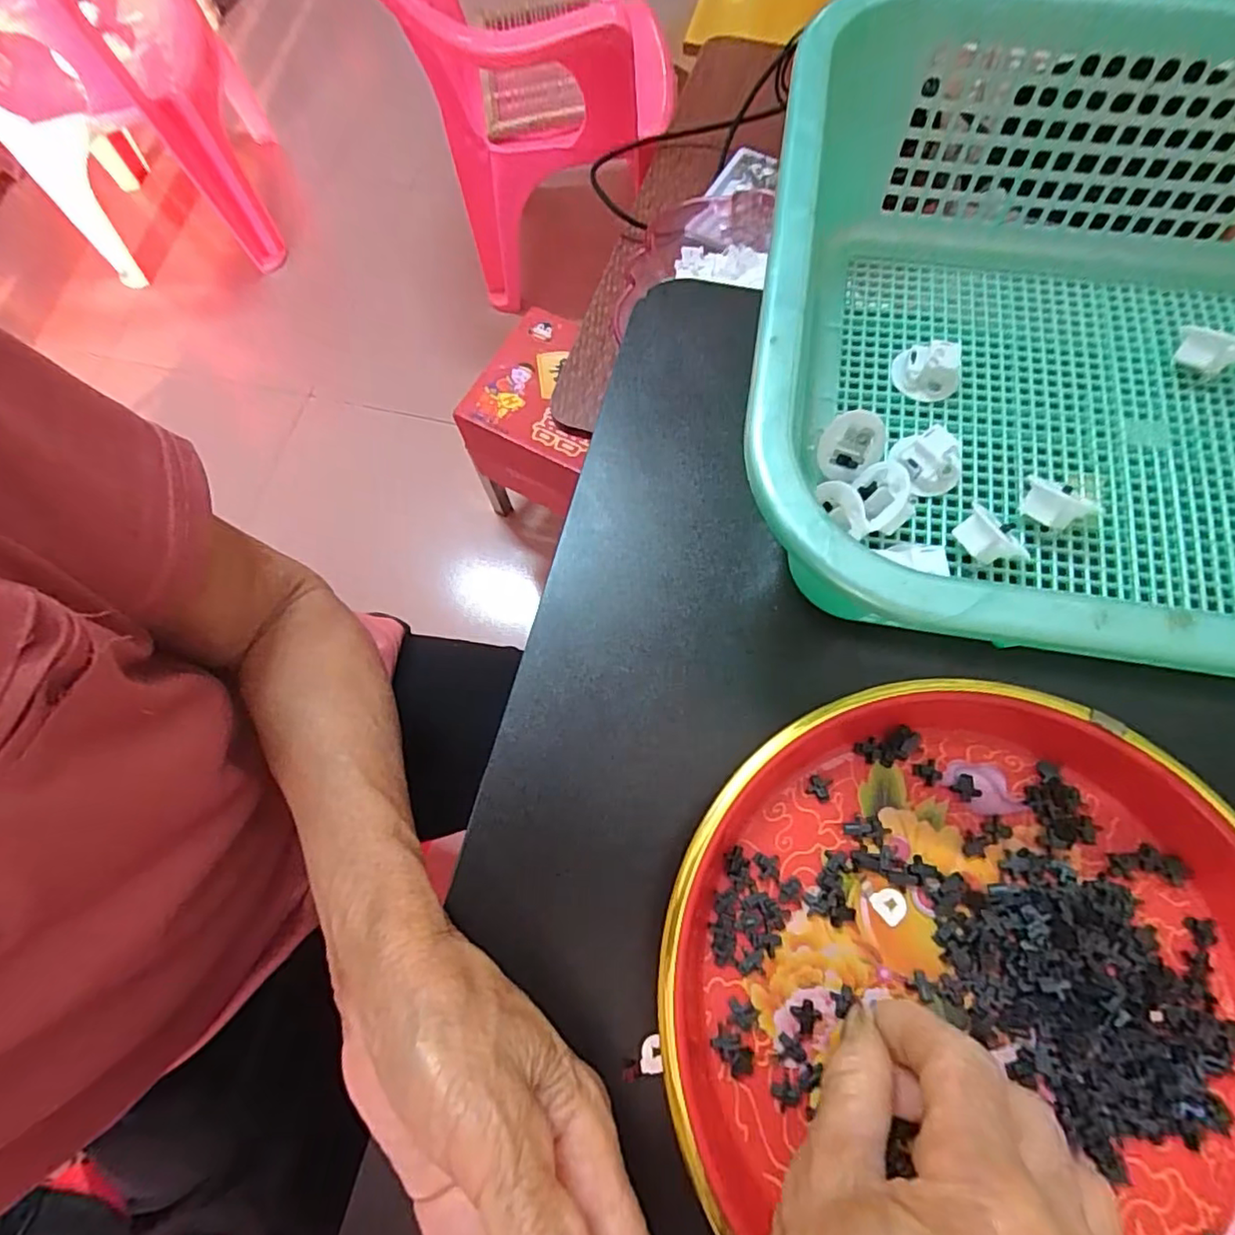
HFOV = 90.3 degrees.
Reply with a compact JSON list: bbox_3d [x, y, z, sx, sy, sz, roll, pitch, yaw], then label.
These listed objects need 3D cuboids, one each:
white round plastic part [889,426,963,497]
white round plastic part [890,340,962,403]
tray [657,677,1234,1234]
[{"bbox_3d":[0.143,-0.073,0.283,0.025,0.018,0.030,-22,72,-6],"label":"white round plastic part"},{"bbox_3d":[0.151,-0.120,0.298,0.031,0.025,0.021,29,74,11],"label":"white round plastic part"},{"bbox_3d":[0.132,0.124,0.215,0.218,0.028,0.195,14,72,6],"label":"tray"}]

